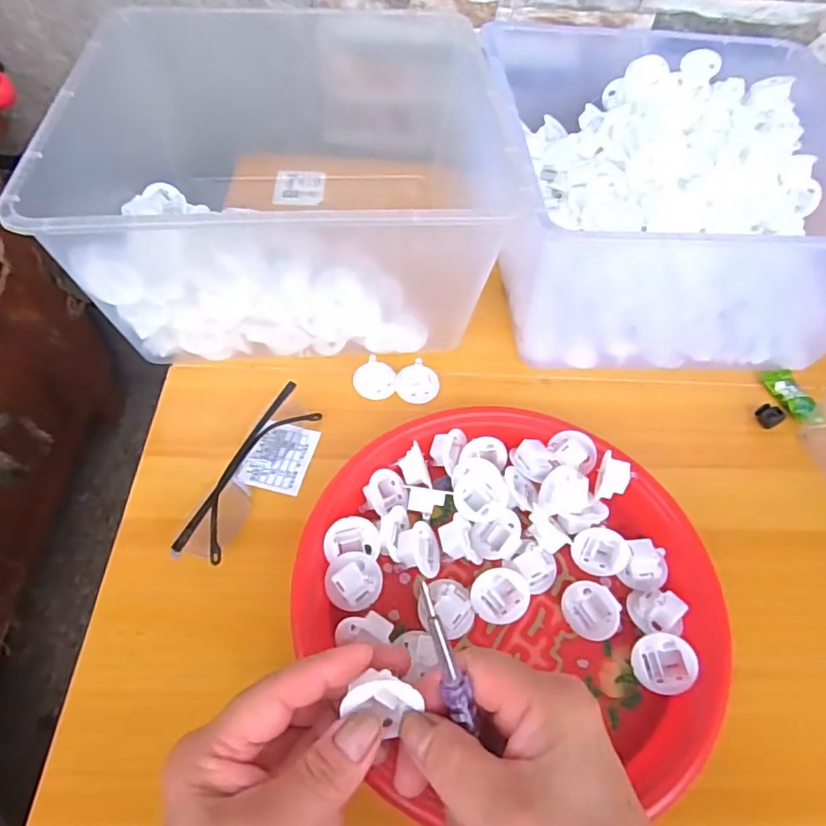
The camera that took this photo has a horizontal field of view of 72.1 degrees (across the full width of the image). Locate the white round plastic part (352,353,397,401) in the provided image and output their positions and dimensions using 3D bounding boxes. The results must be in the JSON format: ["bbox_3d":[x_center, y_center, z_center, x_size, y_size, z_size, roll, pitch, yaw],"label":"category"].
[{"bbox_3d":[-0.028,-0.027,0.423,0.031,0.020,0.028,1,54,-5],"label":"white round plastic part"}]

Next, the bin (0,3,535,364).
[{"bbox_3d":[-0.098,-0.215,0.482,0.292,0.157,0.377,-1,55,-7],"label":"bin"}]

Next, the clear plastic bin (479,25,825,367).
[{"bbox_3d":[0.219,-0.204,0.488,0.283,0.132,0.341,3,54,-3],"label":"clear plastic bin"}]

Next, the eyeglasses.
[{"bbox_3d":[-0.104,0.038,0.366,0.030,0.030,0.127,22,55,10],"label":"eyeglasses"}]

